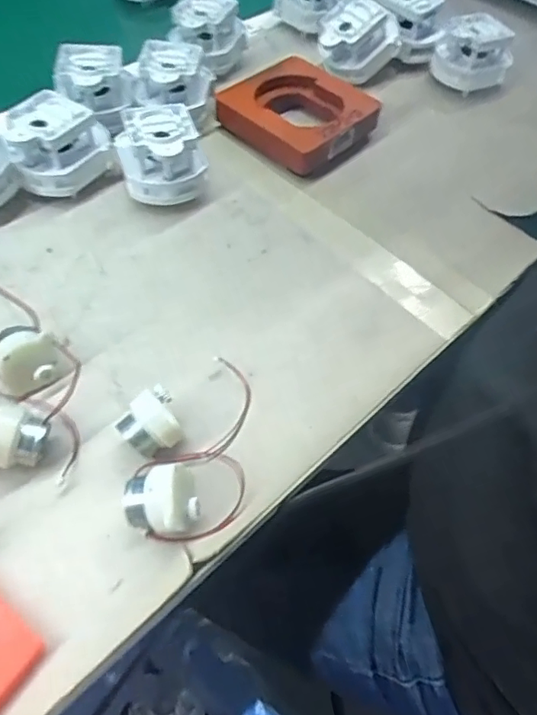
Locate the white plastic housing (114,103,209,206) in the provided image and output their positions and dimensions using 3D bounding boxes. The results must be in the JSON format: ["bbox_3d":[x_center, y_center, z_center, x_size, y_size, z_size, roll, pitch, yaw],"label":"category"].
[{"bbox_3d":[-0.074,-0.140,0.388,0.059,0.052,0.056,-14,58,-14],"label":"white plastic housing"}]

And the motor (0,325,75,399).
[{"bbox_3d":[-0.133,0.000,0.297,0.028,0.027,0.030,19,38,40],"label":"motor"}]

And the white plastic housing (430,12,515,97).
[{"bbox_3d":[0.188,-0.279,0.504,0.068,0.045,0.056,12,55,3],"label":"white plastic housing"}]

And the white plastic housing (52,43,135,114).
[{"bbox_3d":[-0.131,-0.209,0.412,0.053,0.034,0.039,-11,57,-12],"label":"white plastic housing"}]

